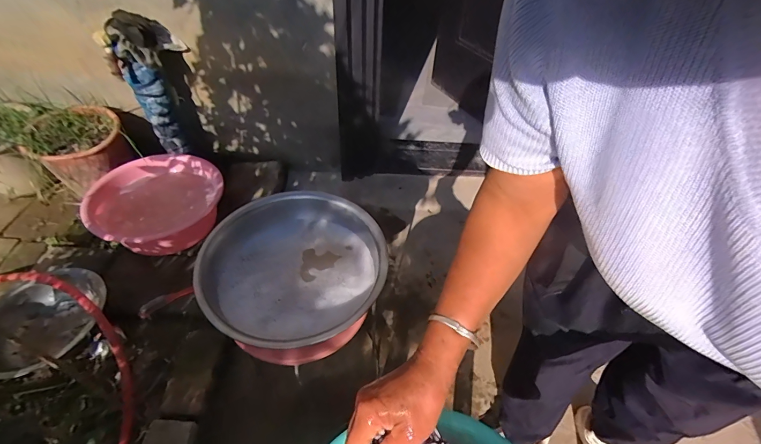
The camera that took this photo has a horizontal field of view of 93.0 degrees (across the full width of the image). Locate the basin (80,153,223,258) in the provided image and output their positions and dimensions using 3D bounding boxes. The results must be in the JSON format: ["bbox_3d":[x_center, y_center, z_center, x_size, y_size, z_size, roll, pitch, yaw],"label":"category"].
[{"bbox_3d":[-0.811,-0.062,1.342,0.409,0.159,0.418,1,46,-2],"label":"basin"}]

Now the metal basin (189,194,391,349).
[{"bbox_3d":[-0.169,0.085,0.728,0.341,0.067,0.332,2,48,-2],"label":"metal basin"}]

